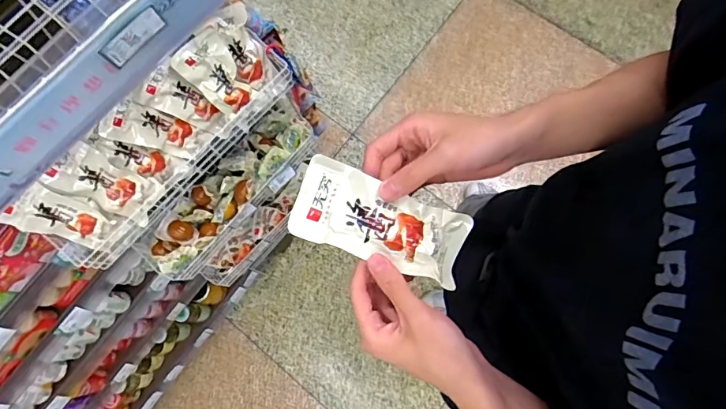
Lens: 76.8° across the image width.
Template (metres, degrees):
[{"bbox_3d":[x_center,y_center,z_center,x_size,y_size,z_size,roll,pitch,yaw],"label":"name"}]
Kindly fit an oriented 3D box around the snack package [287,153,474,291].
[{"bbox_3d":[0.015,0.016,0.403,0.151,0.023,0.067,21,80,-1],"label":"snack package"}]

